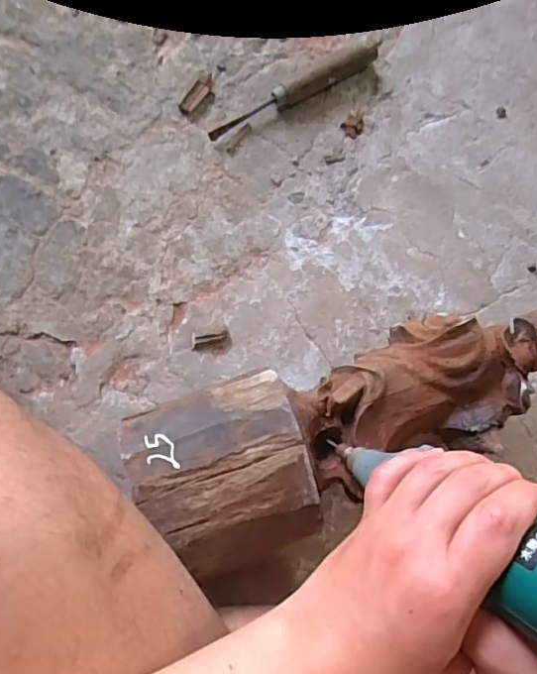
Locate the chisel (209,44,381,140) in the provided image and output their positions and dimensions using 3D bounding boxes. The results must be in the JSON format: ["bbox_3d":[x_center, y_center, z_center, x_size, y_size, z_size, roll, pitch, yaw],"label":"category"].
[{"bbox_3d":[0.023,-0.223,0.504,0.168,0.030,0.018,-28,87,-9],"label":"chisel"}]

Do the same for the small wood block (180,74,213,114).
[{"bbox_3d":[-0.064,-0.221,0.502,0.015,0.004,0.042,36,81,-2],"label":"small wood block"}]

